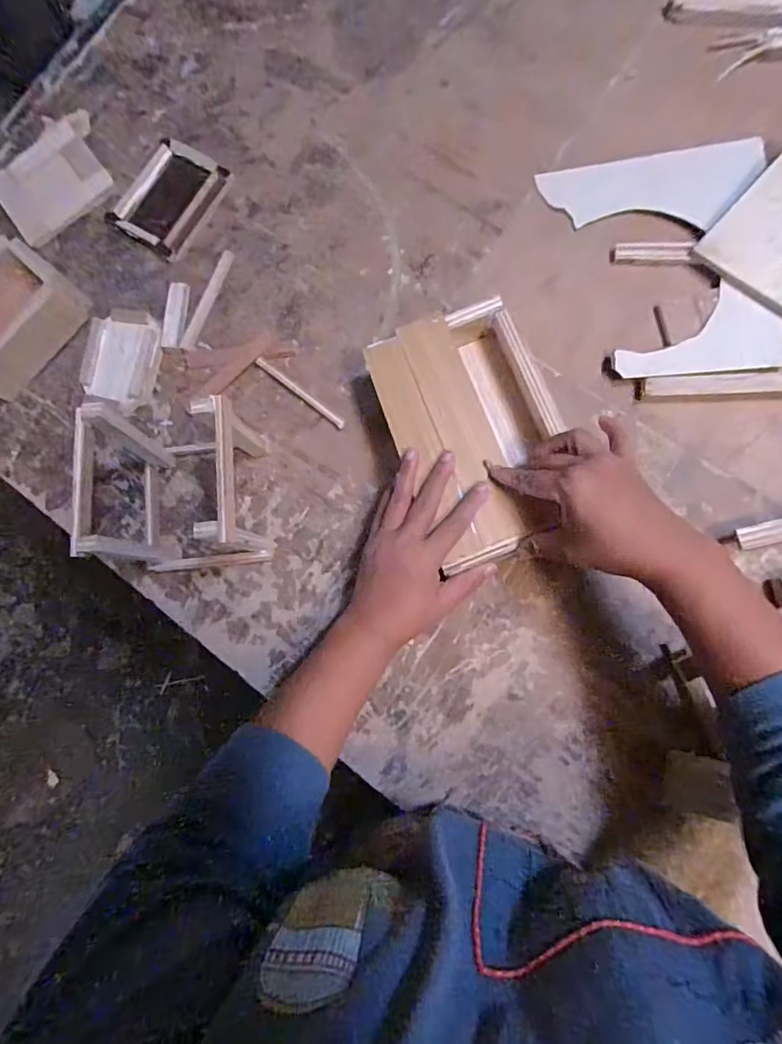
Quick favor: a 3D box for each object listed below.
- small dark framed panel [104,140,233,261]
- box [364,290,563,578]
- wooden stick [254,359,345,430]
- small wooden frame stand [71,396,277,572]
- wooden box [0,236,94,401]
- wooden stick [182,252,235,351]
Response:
[{"bbox_3d":[-0.246,-0.360,0.574,0.098,0.012,0.120,34,86,9],"label":"small dark framed panel"},{"bbox_3d":[0.076,-0.080,0.464,0.134,0.046,0.215,-22,80,2],"label":"box"},{"bbox_3d":[-0.093,-0.131,0.524,0.114,0.004,0.008,39,87,10],"label":"wooden stick"},{"bbox_3d":[-0.186,-0.027,0.462,0.134,0.123,0.127,-3,82,5],"label":"small wooden frame stand"},{"bbox_3d":[-0.404,-0.210,0.543,0.102,0.058,0.152,35,87,9],"label":"wooden box"},{"bbox_3d":[-0.196,-0.238,0.551,0.014,0.004,0.118,20,84,8],"label":"wooden stick"}]

